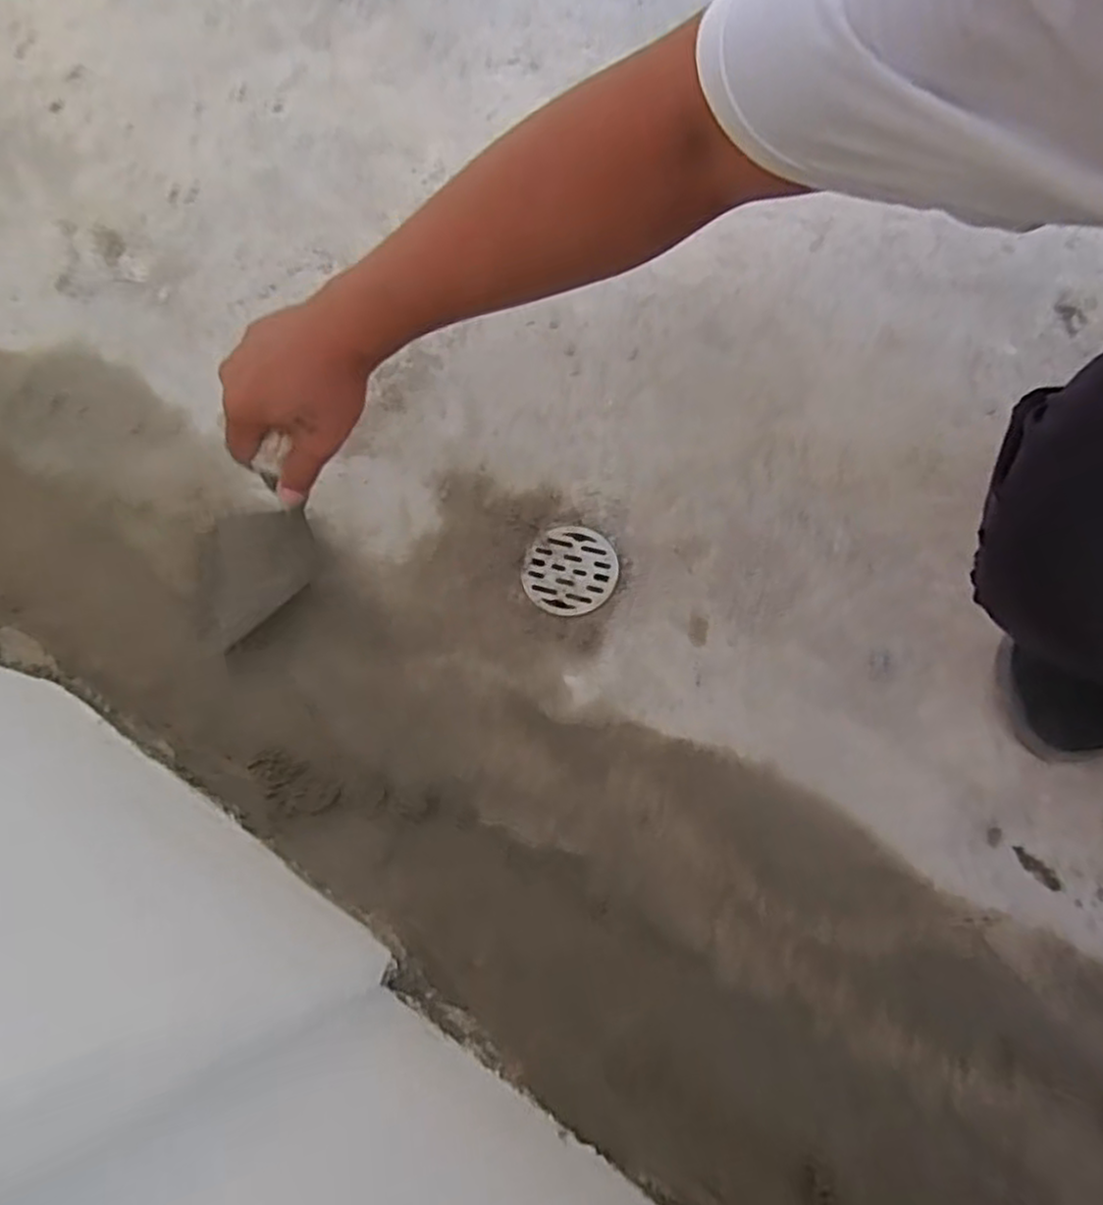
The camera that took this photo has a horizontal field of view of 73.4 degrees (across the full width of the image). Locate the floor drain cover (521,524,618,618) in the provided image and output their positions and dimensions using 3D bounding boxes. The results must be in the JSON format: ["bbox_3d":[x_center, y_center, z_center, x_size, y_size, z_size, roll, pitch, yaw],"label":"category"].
[{"bbox_3d":[0.014,-0.025,0.584,0.074,0.004,0.073,-12,69,-2],"label":"floor drain cover"}]

